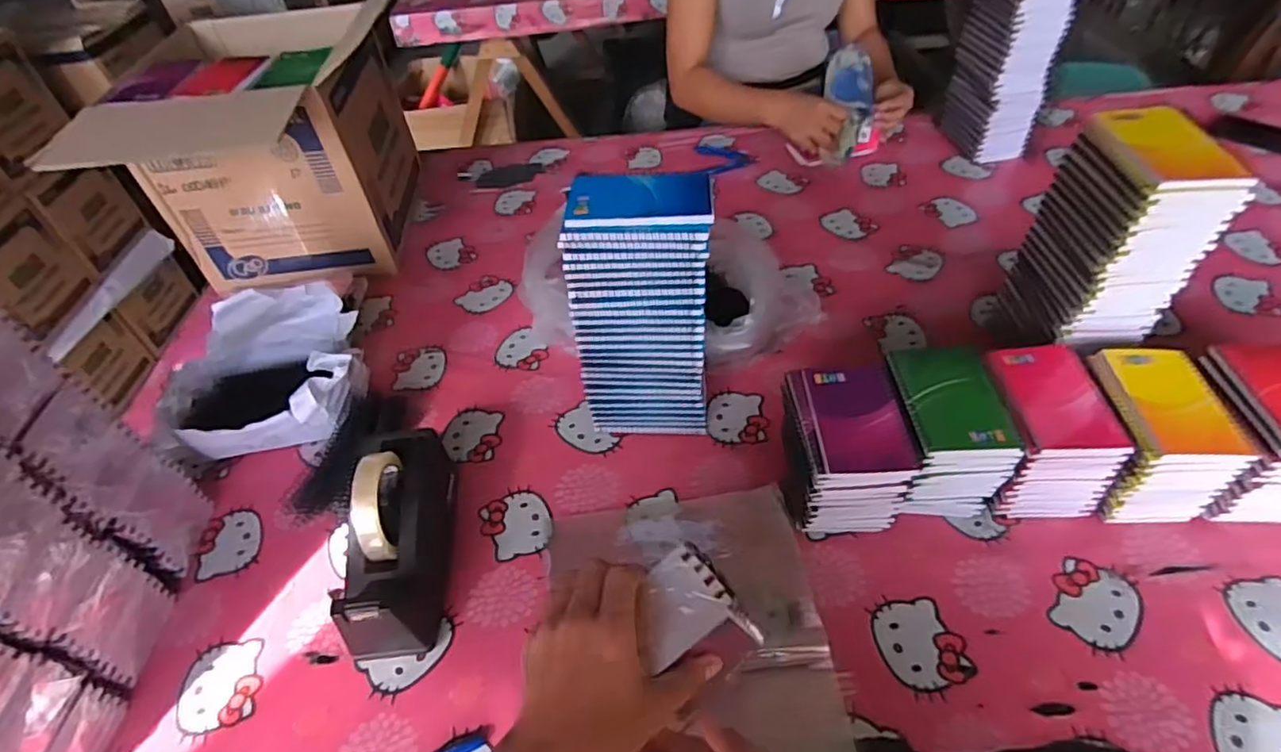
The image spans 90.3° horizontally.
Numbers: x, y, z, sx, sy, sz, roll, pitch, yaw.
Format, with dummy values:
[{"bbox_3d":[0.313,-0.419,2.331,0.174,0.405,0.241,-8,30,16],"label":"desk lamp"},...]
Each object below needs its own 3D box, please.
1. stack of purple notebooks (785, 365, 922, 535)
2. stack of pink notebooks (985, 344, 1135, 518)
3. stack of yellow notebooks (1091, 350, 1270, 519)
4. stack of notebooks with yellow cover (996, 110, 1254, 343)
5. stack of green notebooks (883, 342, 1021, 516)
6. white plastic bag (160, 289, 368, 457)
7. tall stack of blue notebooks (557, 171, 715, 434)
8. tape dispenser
[{"bbox_3d":[0.204,0.074,0.639,0.099,0.122,0.132,-4,47,1],"label":"stack of purple notebooks"},{"bbox_3d":[0.401,0.055,0.644,0.093,0.117,0.139,-1,47,4],"label":"stack of pink notebooks"},{"bbox_3d":[0.497,0.058,0.633,0.106,0.115,0.136,-4,47,1],"label":"stack of yellow notebooks"},{"bbox_3d":[0.490,-0.134,0.670,0.098,0.242,0.141,-5,47,0],"label":"stack of notebooks with yellow cover"},{"bbox_3d":[0.303,0.059,0.648,0.095,0.127,0.129,-5,47,1],"label":"stack of green notebooks"},{"bbox_3d":[-0.441,0.003,0.770,0.202,0.121,0.189,-10,47,-4],"label":"white plastic bag"},{"bbox_3d":[0.007,-0.061,0.683,0.136,0.292,0.095,3,48,8],"label":"tall stack of blue notebooks"},{"bbox_3d":[-0.239,0.147,0.619,0.079,0.131,0.207,-8,47,-2],"label":"tape dispenser"}]

